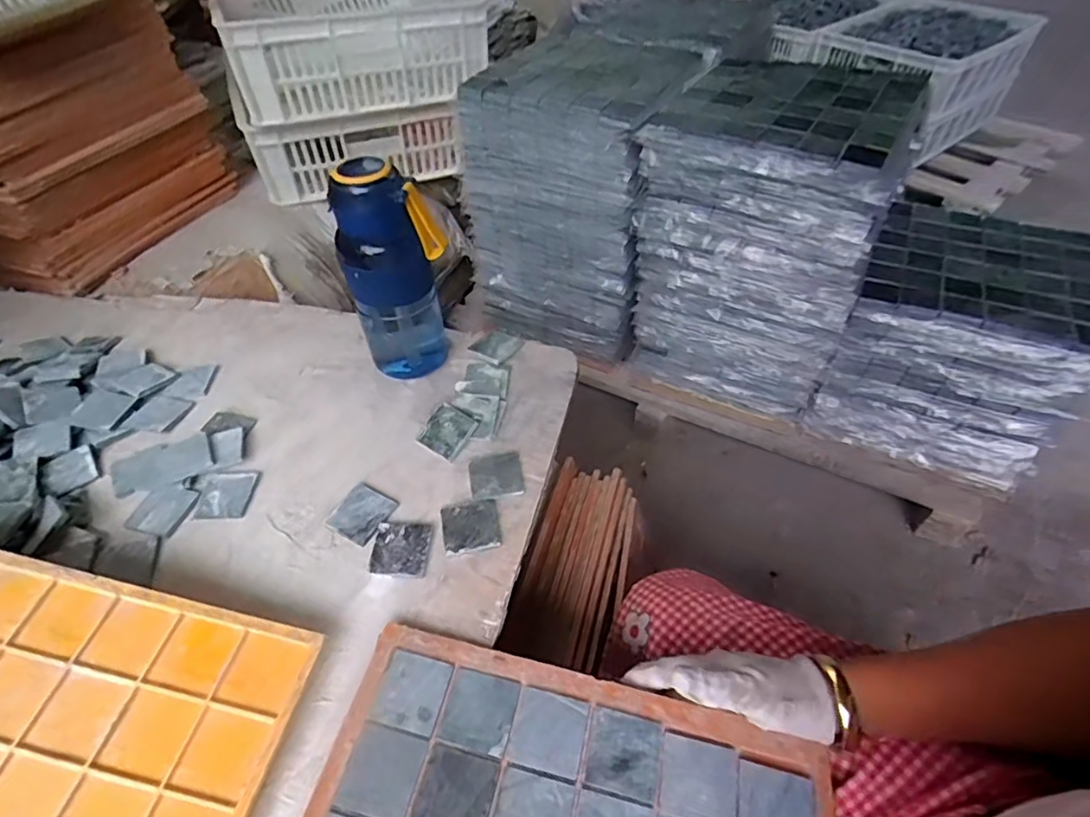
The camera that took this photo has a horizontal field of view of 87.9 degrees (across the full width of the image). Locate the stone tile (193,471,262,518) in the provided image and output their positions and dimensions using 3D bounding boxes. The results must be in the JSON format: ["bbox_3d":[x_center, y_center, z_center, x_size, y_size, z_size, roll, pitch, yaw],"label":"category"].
[{"bbox_3d":[-0.299,0.081,0.533,0.050,0.009,0.048,-3,47,1],"label":"stone tile"}]

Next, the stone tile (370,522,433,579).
[{"bbox_3d":[-0.123,0.120,0.485,0.047,0.004,0.050,-1,48,3],"label":"stone tile"}]

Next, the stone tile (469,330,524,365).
[{"bbox_3d":[-0.056,-0.073,0.650,0.040,0.010,0.054,34,58,29],"label":"stone tile"}]

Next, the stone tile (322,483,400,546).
[{"bbox_3d":[-0.165,0.094,0.511,0.048,0.005,0.050,23,53,22],"label":"stone tile"}]

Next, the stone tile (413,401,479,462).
[{"bbox_3d":[-0.097,0.022,0.562,0.048,0.004,0.048,31,85,21],"label":"stone tile"}]

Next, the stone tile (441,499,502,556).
[{"bbox_3d":[-0.066,0.105,0.501,0.049,0.004,0.047,-9,48,-5],"label":"stone tile"}]

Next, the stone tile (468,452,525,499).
[{"bbox_3d":[-0.046,0.063,0.536,0.048,0.005,0.051,-11,48,-7],"label":"stone tile"}]

